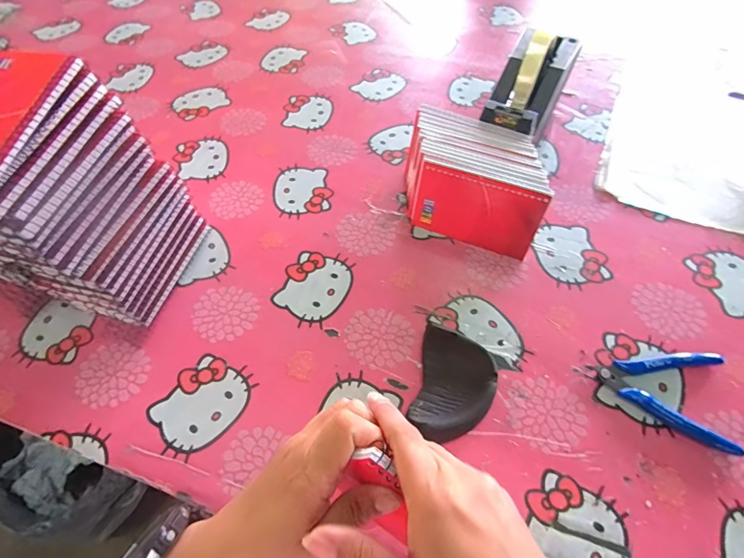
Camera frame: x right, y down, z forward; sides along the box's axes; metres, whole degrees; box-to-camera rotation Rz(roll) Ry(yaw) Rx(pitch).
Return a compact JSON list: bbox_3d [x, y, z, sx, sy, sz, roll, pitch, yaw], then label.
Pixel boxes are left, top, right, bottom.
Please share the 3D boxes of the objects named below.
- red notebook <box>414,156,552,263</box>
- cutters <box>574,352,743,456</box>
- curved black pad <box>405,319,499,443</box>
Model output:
[{"bbox_3d":[0.111,-0.072,0.413,0.127,0.079,0.010,20,44,14],"label":"red notebook"},{"bbox_3d":[0.248,0.096,0.339,0.116,0.013,0.083,10,59,8],"label":"cutters"},{"bbox_3d":[0.072,0.095,0.342,0.065,0.025,0.093,14,59,10],"label":"curved black pad"}]

